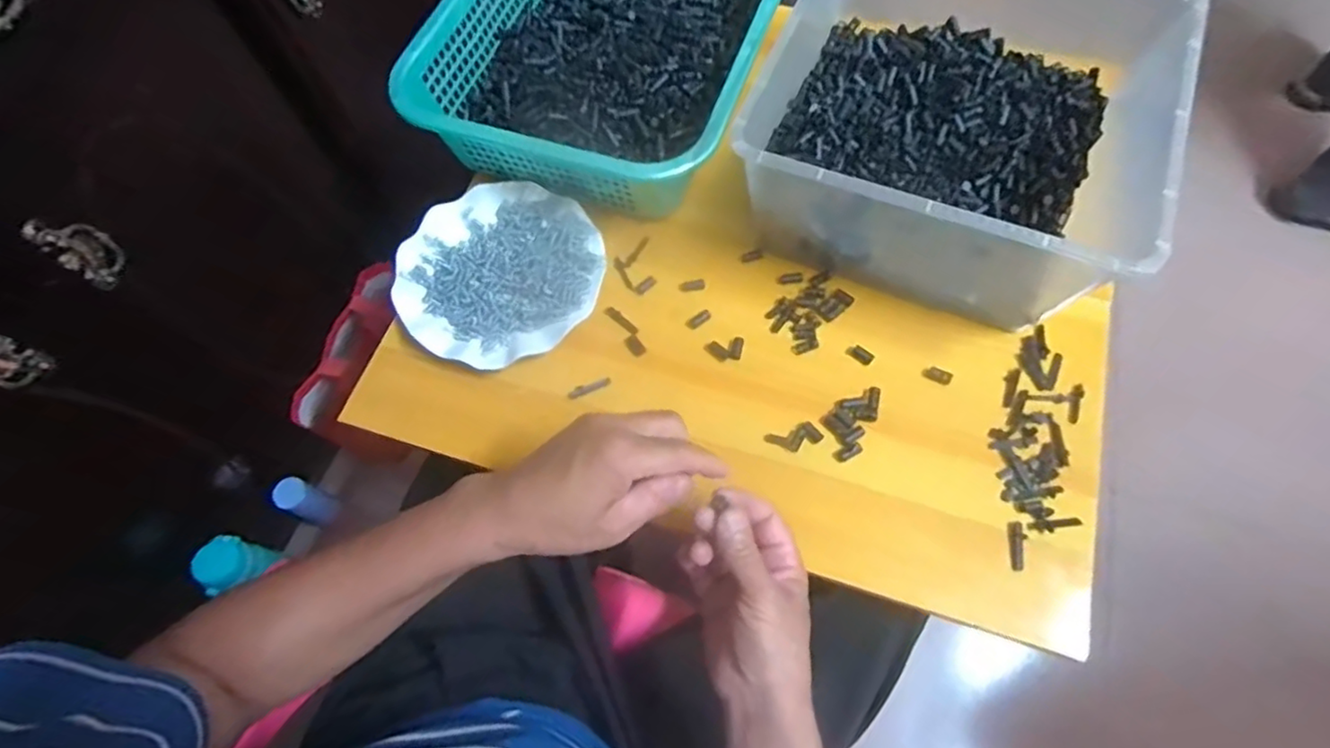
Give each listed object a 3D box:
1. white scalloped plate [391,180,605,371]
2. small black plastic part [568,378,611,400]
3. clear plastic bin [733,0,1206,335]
[{"bbox_3d":[-0.148,-0.089,0.583,0.177,0.032,0.177,-1,66,2],"label":"white scalloped plate"},{"bbox_3d":[-0.064,0.011,0.547,0.037,0.005,0.010,-19,66,-6],"label":"small black plastic part"},{"bbox_3d":[0.238,-0.208,0.549,0.288,0.141,0.300,21,68,11],"label":"clear plastic bin"}]

